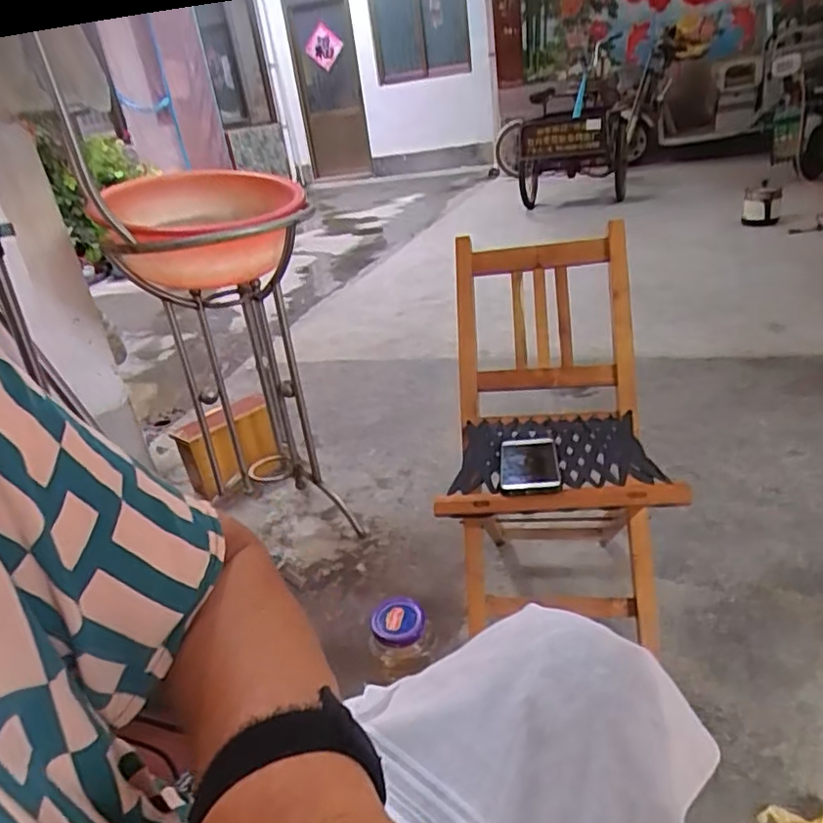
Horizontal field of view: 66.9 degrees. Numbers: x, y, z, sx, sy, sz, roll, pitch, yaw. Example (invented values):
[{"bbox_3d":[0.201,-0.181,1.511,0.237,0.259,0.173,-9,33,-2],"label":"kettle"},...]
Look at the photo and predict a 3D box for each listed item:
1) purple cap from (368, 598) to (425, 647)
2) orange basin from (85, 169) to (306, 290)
[{"bbox_3d":[-0.019,0.281,0.833,0.072,0.021,0.068,-9,27,5],"label":"purple cap"},{"bbox_3d":[-0.356,-0.324,1.095,0.320,0.155,0.355,-16,27,-8],"label":"orange basin"}]

